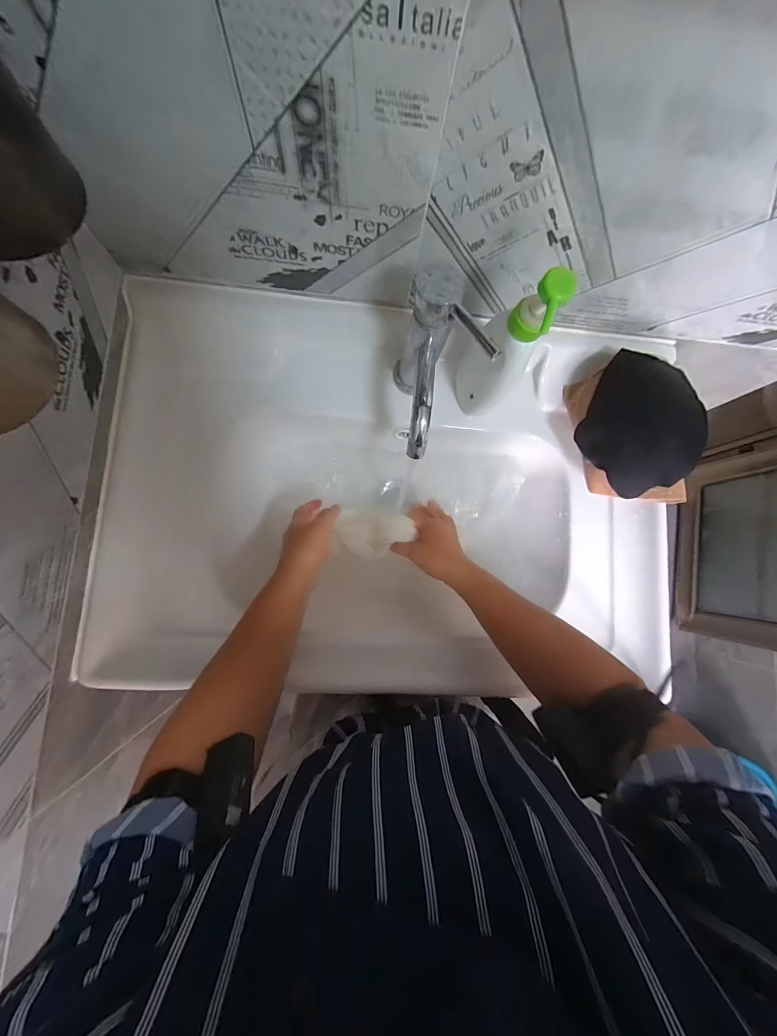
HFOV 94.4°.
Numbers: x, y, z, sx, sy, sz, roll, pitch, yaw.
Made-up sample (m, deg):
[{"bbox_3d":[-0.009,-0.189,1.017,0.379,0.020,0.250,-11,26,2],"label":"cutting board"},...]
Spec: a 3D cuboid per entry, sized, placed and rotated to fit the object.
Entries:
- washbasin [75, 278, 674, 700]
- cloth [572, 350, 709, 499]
[{"bbox_3d":[0.006,0.002,0.520,0.704,0.162,0.483,7,83,-5],"label":"washbasin"},{"bbox_3d":[0.320,-0.113,0.453,0.145,0.057,0.160,21,82,-3],"label":"cloth"}]

